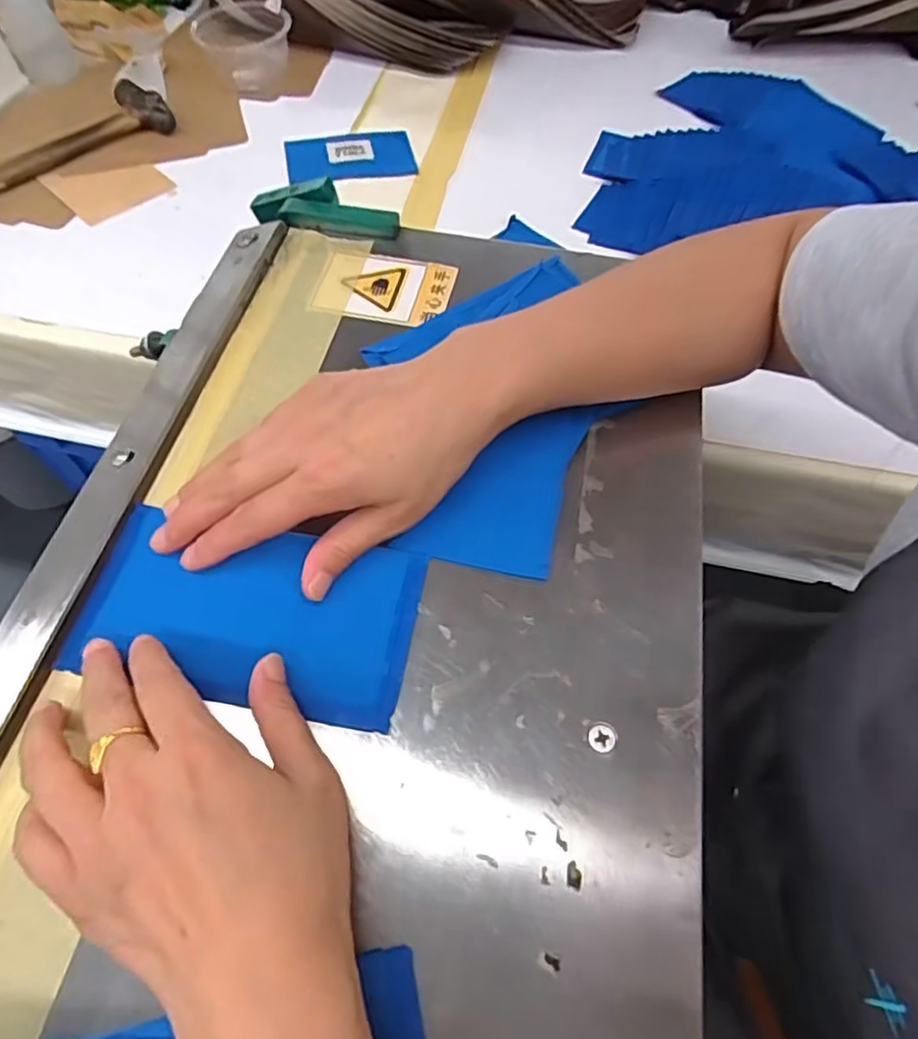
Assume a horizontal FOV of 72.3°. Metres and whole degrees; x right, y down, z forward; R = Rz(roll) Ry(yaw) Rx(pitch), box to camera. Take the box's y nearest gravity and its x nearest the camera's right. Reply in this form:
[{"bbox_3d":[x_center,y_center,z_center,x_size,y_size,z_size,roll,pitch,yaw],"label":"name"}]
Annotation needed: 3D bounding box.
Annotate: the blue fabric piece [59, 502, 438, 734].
[{"bbox_3d":[-0.096,0.041,0.288,0.150,0.009,0.080,10,60,5],"label":"blue fabric piece"}]

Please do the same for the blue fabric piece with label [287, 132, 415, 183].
[{"bbox_3d":[-0.118,-0.399,0.688,0.137,0.014,0.082,-16,61,-10],"label":"blue fabric piece with label"}]

